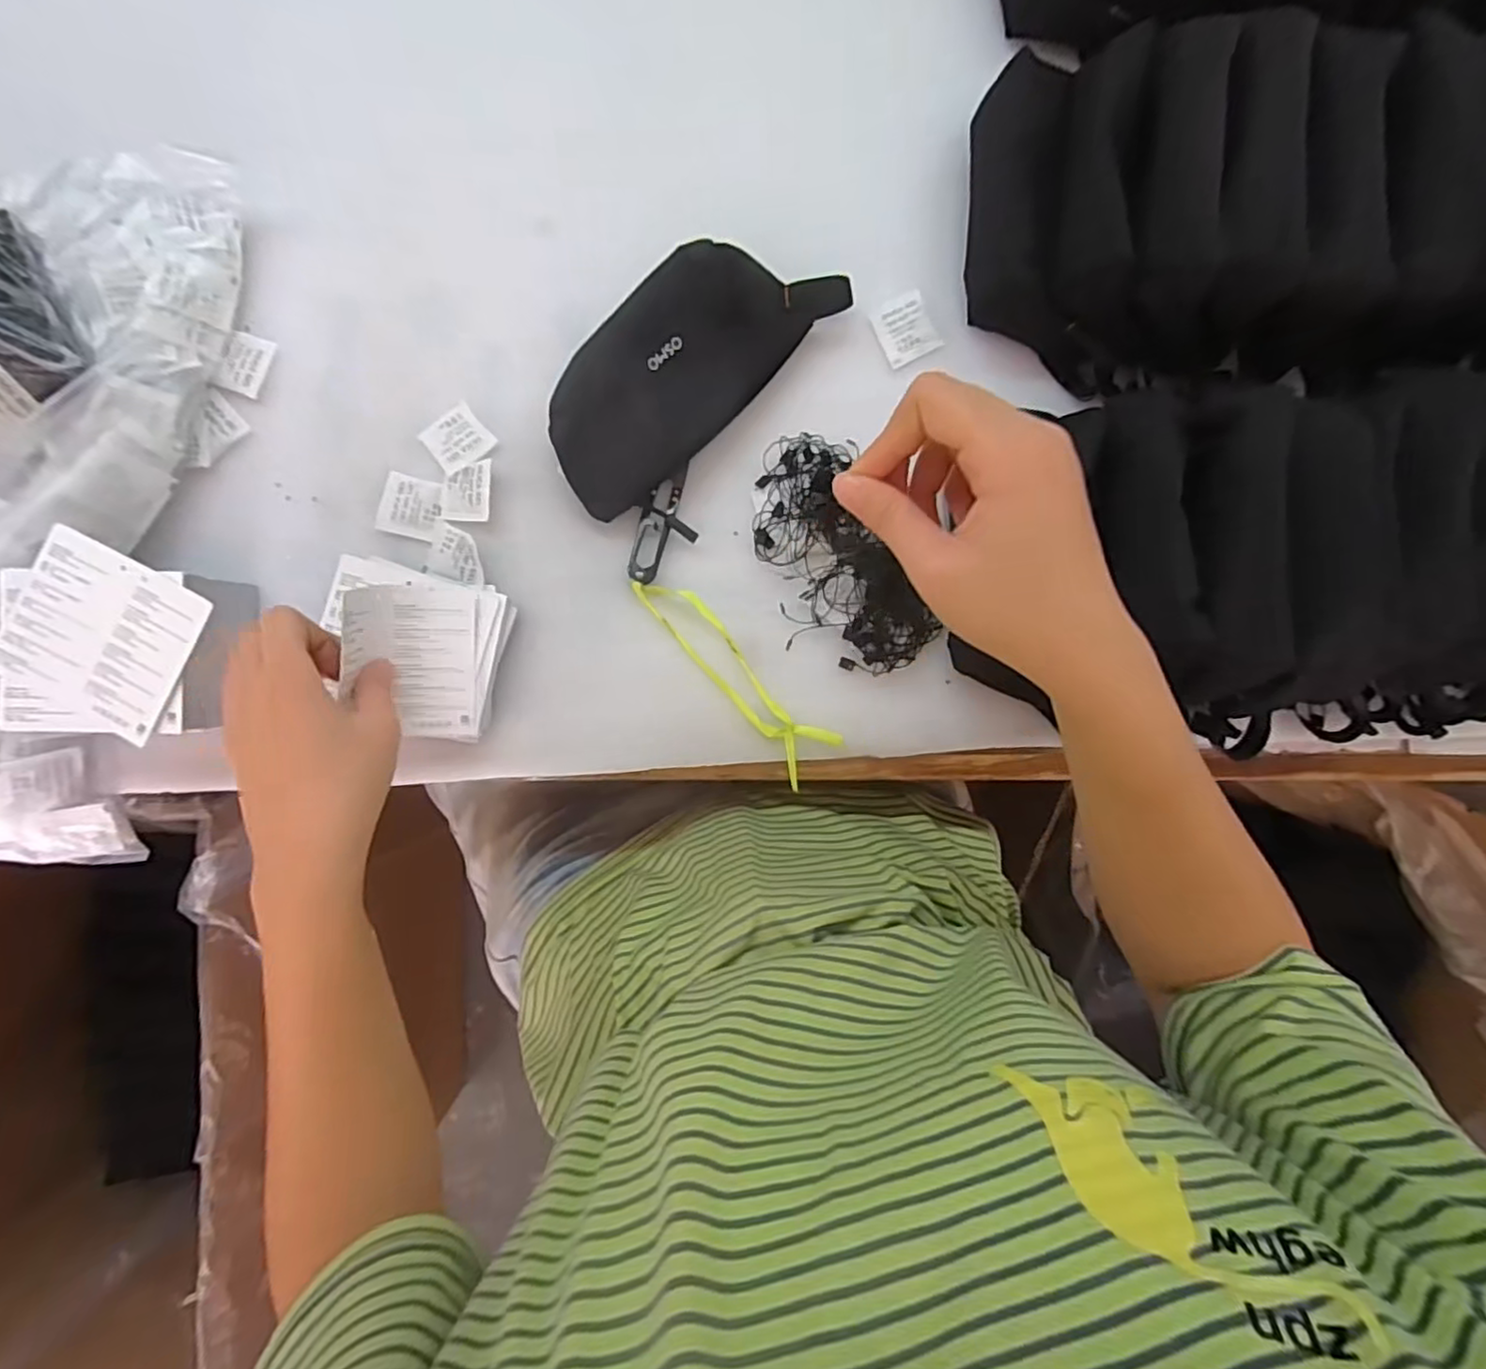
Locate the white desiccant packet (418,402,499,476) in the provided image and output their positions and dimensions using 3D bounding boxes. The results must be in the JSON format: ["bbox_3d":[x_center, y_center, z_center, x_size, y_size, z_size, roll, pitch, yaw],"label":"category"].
[{"bbox_3d":[-0.186,-0.160,0.431,0.038,0.004,0.040,-39,83,-4],"label":"white desiccant packet"}]

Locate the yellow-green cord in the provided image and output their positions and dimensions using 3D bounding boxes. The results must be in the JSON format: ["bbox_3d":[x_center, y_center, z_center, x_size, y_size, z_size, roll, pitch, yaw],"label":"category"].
[{"bbox_3d":[-0.003,-0.010,0.426,0.041,0.011,0.164,-40,90,-2],"label":"yellow-green cord"}]

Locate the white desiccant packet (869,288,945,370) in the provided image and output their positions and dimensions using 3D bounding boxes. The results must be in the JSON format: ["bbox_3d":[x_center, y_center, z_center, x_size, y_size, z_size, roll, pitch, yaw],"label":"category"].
[{"bbox_3d":[0.111,-0.243,0.448,0.040,0.004,0.041,-30,90,-2],"label":"white desiccant packet"}]

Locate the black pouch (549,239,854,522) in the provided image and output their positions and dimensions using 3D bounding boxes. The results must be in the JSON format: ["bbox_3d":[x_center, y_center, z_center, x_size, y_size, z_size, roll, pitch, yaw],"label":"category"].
[{"bbox_3d":[-0.038,-0.208,0.418,0.212,0.044,0.082,-45,90,-2],"label":"black pouch"}]

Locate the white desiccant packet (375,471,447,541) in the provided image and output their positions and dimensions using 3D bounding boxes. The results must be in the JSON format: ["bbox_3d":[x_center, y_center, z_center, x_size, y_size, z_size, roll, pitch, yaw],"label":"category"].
[{"bbox_3d":[-0.215,-0.116,0.429,0.041,0.004,0.038,12,88,-1],"label":"white desiccant packet"}]

